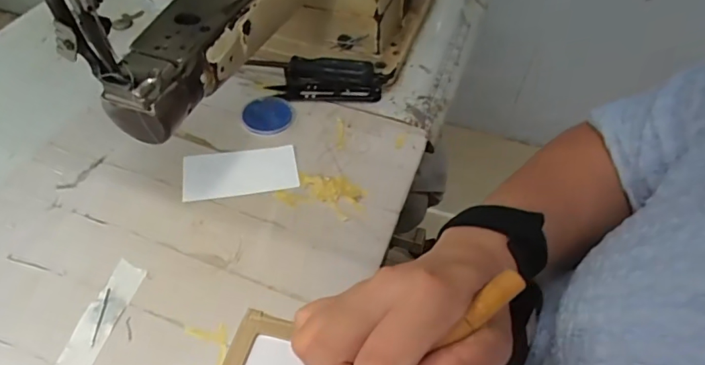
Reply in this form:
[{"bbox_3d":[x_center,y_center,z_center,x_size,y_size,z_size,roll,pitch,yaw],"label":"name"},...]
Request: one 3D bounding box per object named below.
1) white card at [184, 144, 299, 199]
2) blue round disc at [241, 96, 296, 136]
[{"bbox_3d":[-0.100,-0.011,0.431,0.098,0.004,0.050,-7,54,-12],"label":"white card"},{"bbox_3d":[-0.082,-0.067,0.467,0.048,0.004,0.052,1,51,-1],"label":"blue round disc"}]

